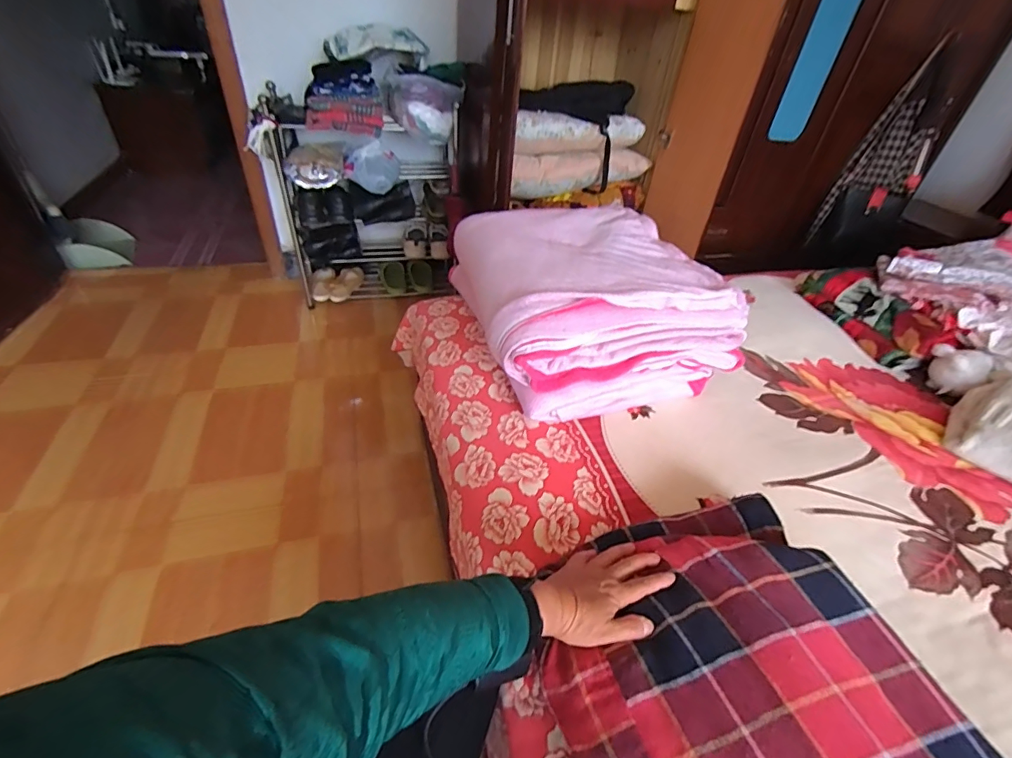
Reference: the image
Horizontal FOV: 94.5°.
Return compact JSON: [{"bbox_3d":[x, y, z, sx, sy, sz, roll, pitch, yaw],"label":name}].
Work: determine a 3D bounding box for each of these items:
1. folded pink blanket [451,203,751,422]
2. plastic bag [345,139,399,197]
[{"bbox_3d":[0.159,-0.168,0.961,0.455,0.228,0.474,-5,43,-13],"label":"folded pink blanket"},{"bbox_3d":[-0.452,-0.716,1.609,0.163,0.134,0.171,-3,42,-10],"label":"plastic bag"}]

